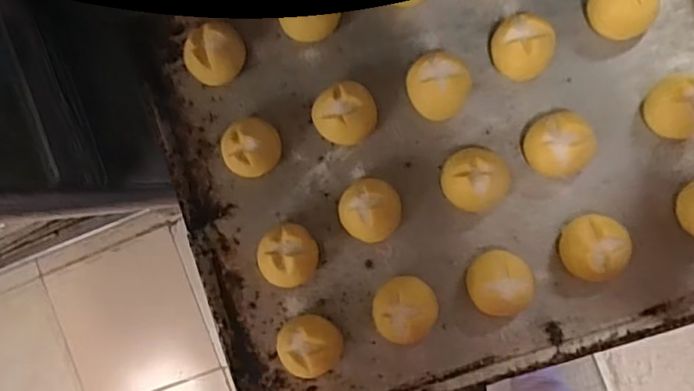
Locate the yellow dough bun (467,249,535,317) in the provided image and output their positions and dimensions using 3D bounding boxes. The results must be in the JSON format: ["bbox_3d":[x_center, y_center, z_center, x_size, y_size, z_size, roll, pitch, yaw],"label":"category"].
[{"bbox_3d":[0.099,0.056,0.376,0.039,0.029,0.039,-11,88,9],"label":"yellow dough bun"}]

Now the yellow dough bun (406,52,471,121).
[{"bbox_3d":[0.060,-0.073,0.389,0.041,0.030,0.039,0,90,10],"label":"yellow dough bun"}]

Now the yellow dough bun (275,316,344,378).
[{"bbox_3d":[-0.025,0.099,0.385,0.040,0.021,0.039,0,90,10],"label":"yellow dough bun"}]

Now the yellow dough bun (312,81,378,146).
[{"bbox_3d":[-0.001,-0.054,0.396,0.041,0.031,0.039,0,90,10],"label":"yellow dough bun"}]

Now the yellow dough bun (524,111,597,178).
[{"bbox_3d":[0.137,-0.033,0.375,0.042,0.030,0.039,-11,88,9],"label":"yellow dough bun"}]

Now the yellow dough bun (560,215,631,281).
[{"bbox_3d":[0.156,0.032,0.369,0.039,0.027,0.039,0,90,10],"label":"yellow dough bun"}]

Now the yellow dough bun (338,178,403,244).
[{"bbox_3d":[0.015,0.010,0.392,0.040,0.032,0.040,0,90,10],"label":"yellow dough bun"}]

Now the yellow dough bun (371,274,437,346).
[{"bbox_3d":[0.038,0.075,0.383,0.040,0.031,0.039,0,90,10],"label":"yellow dough bun"}]

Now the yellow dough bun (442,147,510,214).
[{"bbox_3d":[0.084,-0.010,0.385,0.043,0.030,0.040,0,90,10],"label":"yellow dough bun"}]

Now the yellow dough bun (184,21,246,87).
[{"bbox_3d":[-0.091,-0.098,0.407,0.036,0.027,0.042,30,95,8],"label":"yellow dough bun"}]

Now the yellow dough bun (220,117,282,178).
[{"bbox_3d":[-0.065,-0.032,0.399,0.036,0.028,0.037,0,90,10],"label":"yellow dough bun"}]

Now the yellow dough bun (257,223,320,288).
[{"bbox_3d":[-0.040,0.041,0.393,0.040,0.029,0.037,0,90,10],"label":"yellow dough bun"}]

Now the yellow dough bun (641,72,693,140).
[{"bbox_3d":[0.207,-0.055,0.363,0.035,0.027,0.039,-21,87,9],"label":"yellow dough bun"}]

